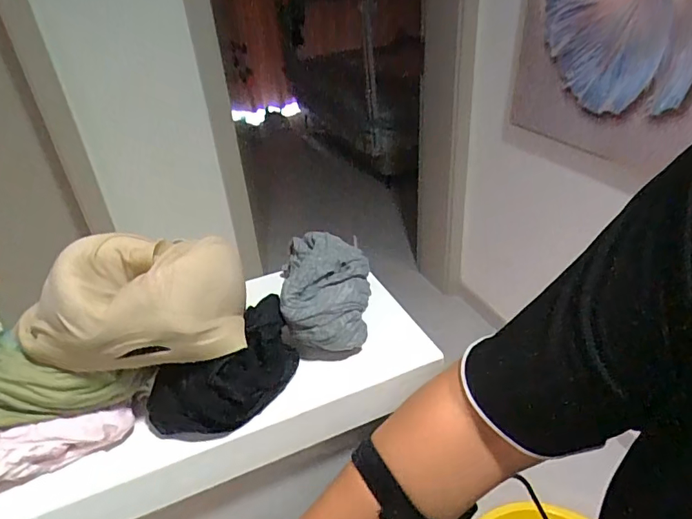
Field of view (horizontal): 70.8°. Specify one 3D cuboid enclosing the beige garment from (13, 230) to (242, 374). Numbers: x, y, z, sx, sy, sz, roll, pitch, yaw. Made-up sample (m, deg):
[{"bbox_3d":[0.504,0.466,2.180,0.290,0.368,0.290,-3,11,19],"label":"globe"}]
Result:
[{"bbox_3d":[-0.137,0.028,0.316,0.145,0.080,0.069,-15,34,-16],"label":"beige garment"}]

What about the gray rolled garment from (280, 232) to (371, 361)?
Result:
[{"bbox_3d":[-0.019,0.023,0.443,0.082,0.061,0.143,-5,33,-2],"label":"gray rolled garment"}]

